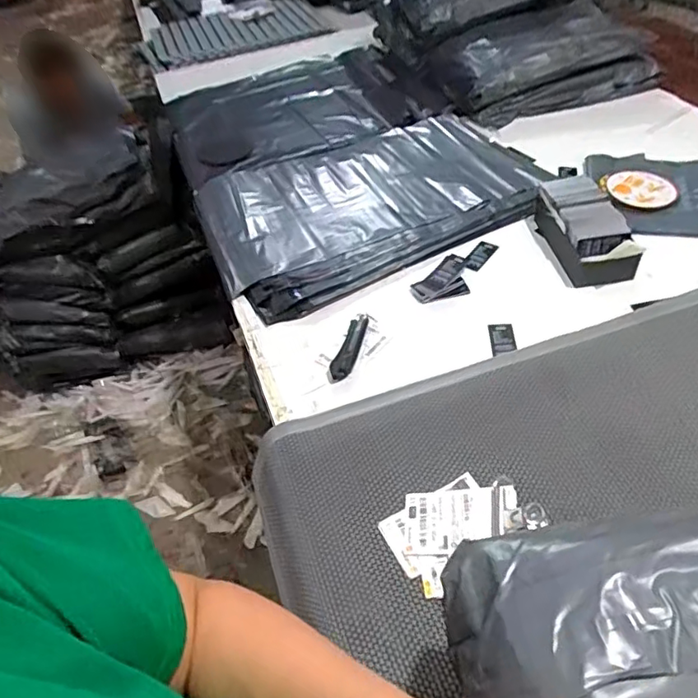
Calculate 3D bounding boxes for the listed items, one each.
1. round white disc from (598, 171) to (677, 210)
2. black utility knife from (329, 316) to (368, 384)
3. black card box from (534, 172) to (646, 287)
[{"bbox_3d":[0.580,-0.320,1.118,0.147,0.007,0.129,-9,50,-7],"label":"round white disc"},{"bbox_3d":[0.003,-0.003,0.909,0.033,0.012,0.136,10,48,16],"label":"black utility knife"},{"bbox_3d":[0.413,-0.225,1.012,0.119,0.073,0.263,-7,46,1],"label":"black card box"}]

